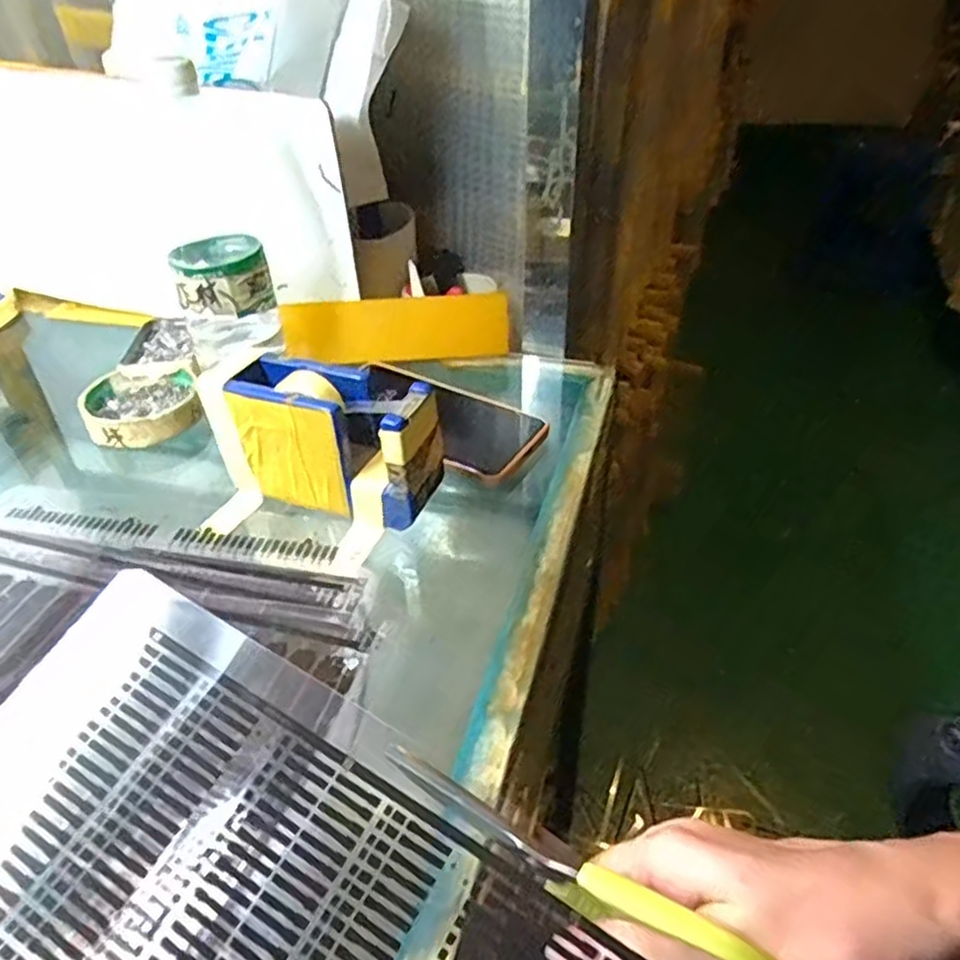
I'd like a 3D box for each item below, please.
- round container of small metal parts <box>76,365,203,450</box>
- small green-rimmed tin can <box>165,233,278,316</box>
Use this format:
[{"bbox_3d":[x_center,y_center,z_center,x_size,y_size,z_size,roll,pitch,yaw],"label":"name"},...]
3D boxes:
[{"bbox_3d":[-0.249,-0.056,0.520,0.078,0.024,0.086,-16,42,-17],"label":"round container of small metal parts"},{"bbox_3d":[-0.180,-0.146,0.495,0.061,0.037,0.070,-11,41,-9],"label":"small green-rimmed tin can"}]

